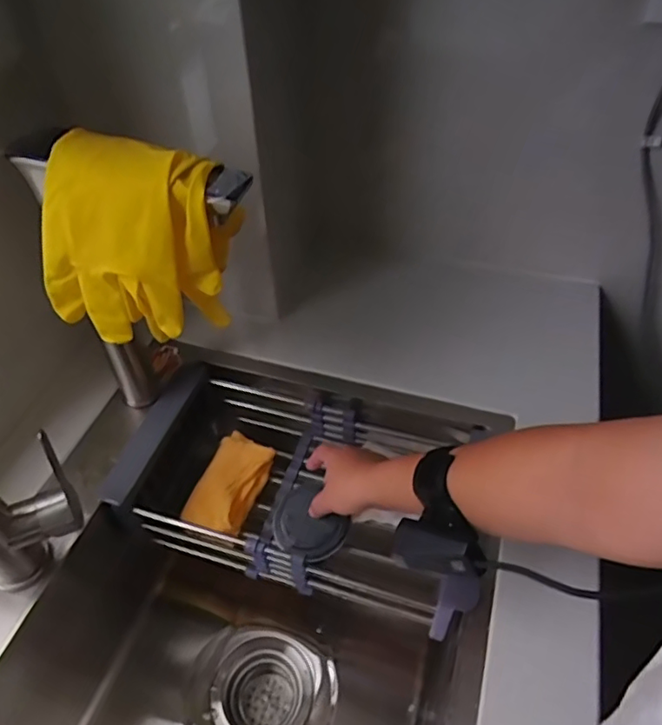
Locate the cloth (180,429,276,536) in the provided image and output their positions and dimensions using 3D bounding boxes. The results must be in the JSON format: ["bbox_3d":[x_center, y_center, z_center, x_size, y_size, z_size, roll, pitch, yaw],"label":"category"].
[{"bbox_3d":[-0.114,0.135,0.637,0.069,0.023,0.113,14,49,14],"label":"cloth"}]

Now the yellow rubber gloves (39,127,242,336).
[{"bbox_3d":[-0.151,-0.090,0.446,0.146,0.141,0.071,13,49,14],"label":"yellow rubber gloves"}]

